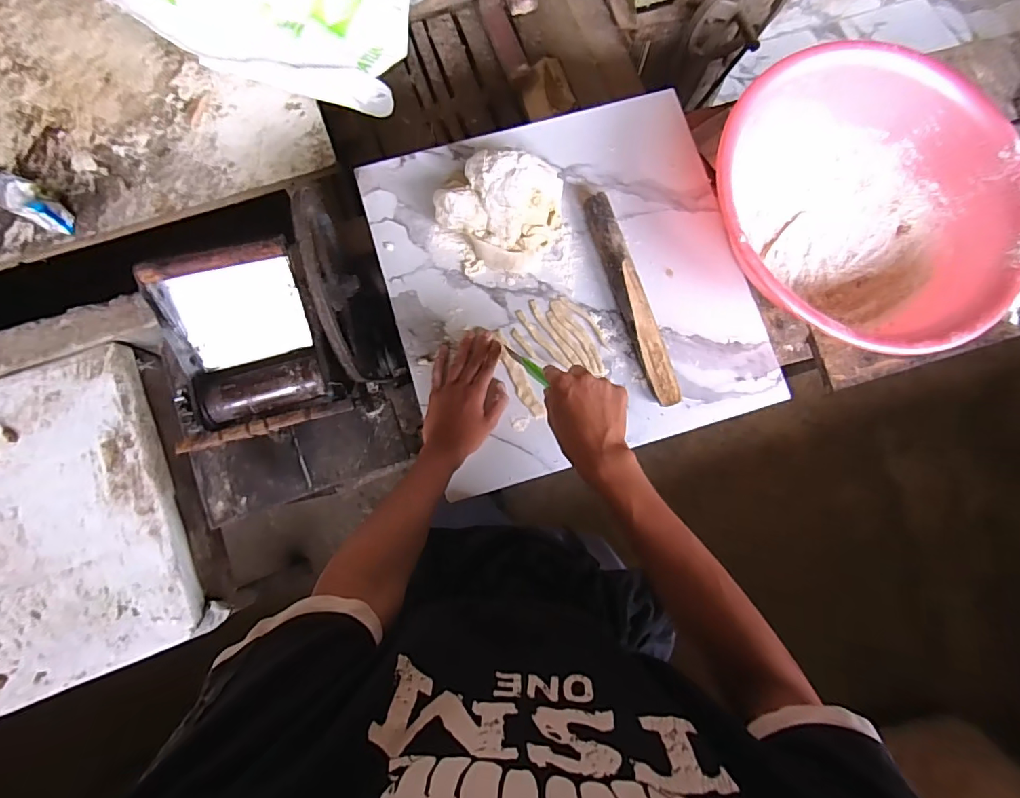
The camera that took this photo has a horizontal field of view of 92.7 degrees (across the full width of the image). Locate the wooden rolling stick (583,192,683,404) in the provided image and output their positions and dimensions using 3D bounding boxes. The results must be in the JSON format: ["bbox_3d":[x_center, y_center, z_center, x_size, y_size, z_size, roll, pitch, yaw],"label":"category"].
[{"bbox_3d":[0.167,-0.139,0.669,0.041,0.038,0.310,-19,83,-7],"label":"wooden rolling stick"}]

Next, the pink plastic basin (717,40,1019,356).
[{"bbox_3d":[0.468,-0.254,0.669,0.402,0.134,0.379,0,84,-1],"label":"pink plastic basin"}]

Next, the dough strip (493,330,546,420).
[{"bbox_3d":[0.009,-0.032,0.658,0.021,0.006,0.131,-27,85,-4],"label":"dough strip"}]

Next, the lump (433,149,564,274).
[{"bbox_3d":[-0.002,-0.264,0.660,0.147,0.065,0.148,0,84,-1],"label":"lump"}]

